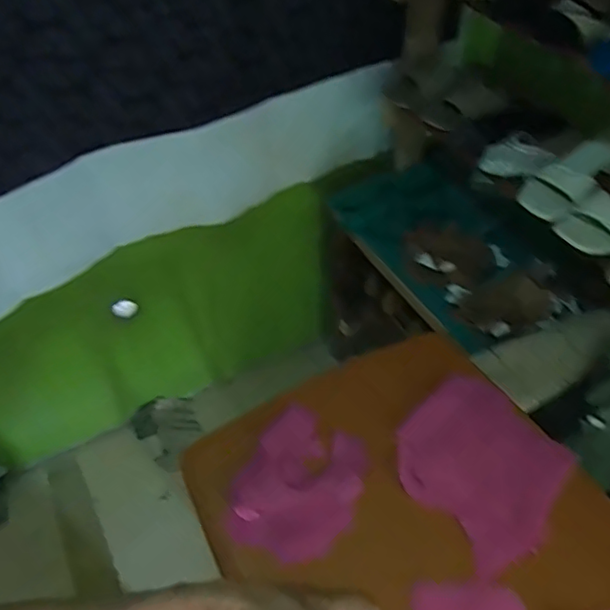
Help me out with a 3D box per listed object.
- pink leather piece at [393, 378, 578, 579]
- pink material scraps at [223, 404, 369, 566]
[{"bbox_3d":[0.243,0.216,0.815,0.213,0.011,0.232,-29,53,-25],"label":"pink leather piece"},{"bbox_3d":[-0.010,0.239,0.795,0.162,0.026,0.194,13,54,24],"label":"pink material scraps"}]

